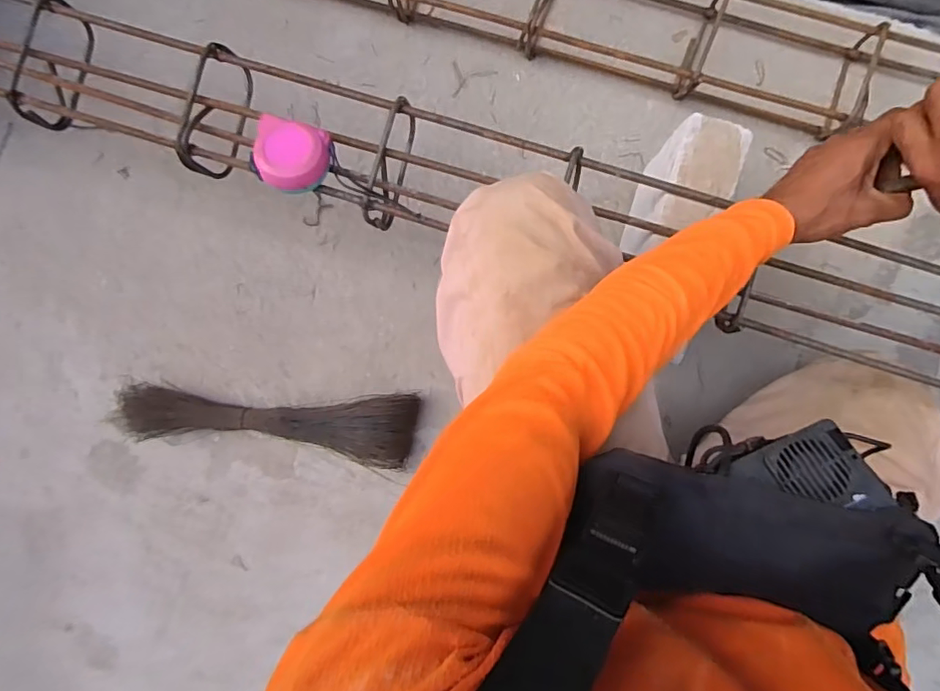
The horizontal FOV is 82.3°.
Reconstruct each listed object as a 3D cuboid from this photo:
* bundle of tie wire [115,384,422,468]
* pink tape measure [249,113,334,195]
[{"bbox_3d":[-0.307,0.116,0.799,0.452,0.083,0.098,2,91,4],"label":"bundle of tie wire"},{"bbox_3d":[-0.196,-0.206,0.592,0.078,0.034,0.075,0,91,3],"label":"pink tape measure"}]

